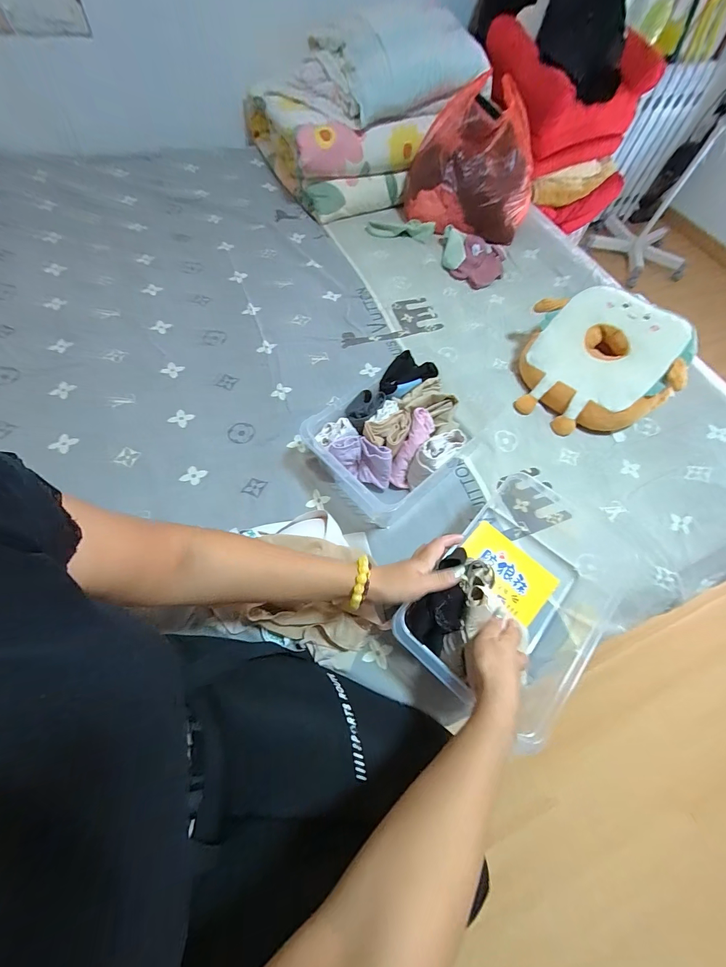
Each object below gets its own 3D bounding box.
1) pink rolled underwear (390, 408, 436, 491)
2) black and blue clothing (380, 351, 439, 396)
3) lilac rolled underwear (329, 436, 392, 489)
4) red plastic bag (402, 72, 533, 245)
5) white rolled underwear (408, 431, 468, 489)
[{"bbox_3d":[0.090,-0.063,0.648,0.043,0.045,0.151,25,105,8],"label":"pink rolled underwear"},{"bbox_3d":[0.083,-0.221,0.672,0.119,0.021,0.066,-23,67,-15],"label":"black and blue clothing"},{"bbox_3d":[-0.001,-0.040,0.652,0.114,0.101,0.054,16,63,3],"label":"lilac rolled underwear"},{"bbox_3d":[0.316,-0.909,1.004,0.359,0.266,0.293,7,63,-1],"label":"red plastic bag"},{"bbox_3d":[0.128,-0.041,0.645,0.105,0.110,0.051,-38,72,-21],"label":"white rolled underwear"}]

